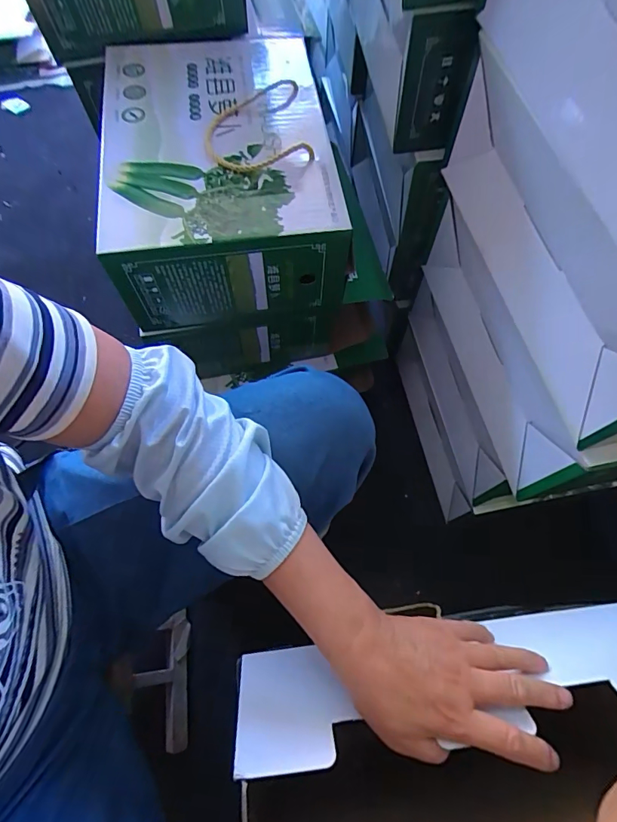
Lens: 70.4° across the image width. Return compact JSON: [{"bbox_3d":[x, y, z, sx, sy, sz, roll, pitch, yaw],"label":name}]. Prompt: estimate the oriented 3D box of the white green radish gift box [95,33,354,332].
[{"bbox_3d":[-0.110,-0.293,0.558,0.263,0.154,0.329,-9,65,-6],"label":"white green radish gift box"}]

